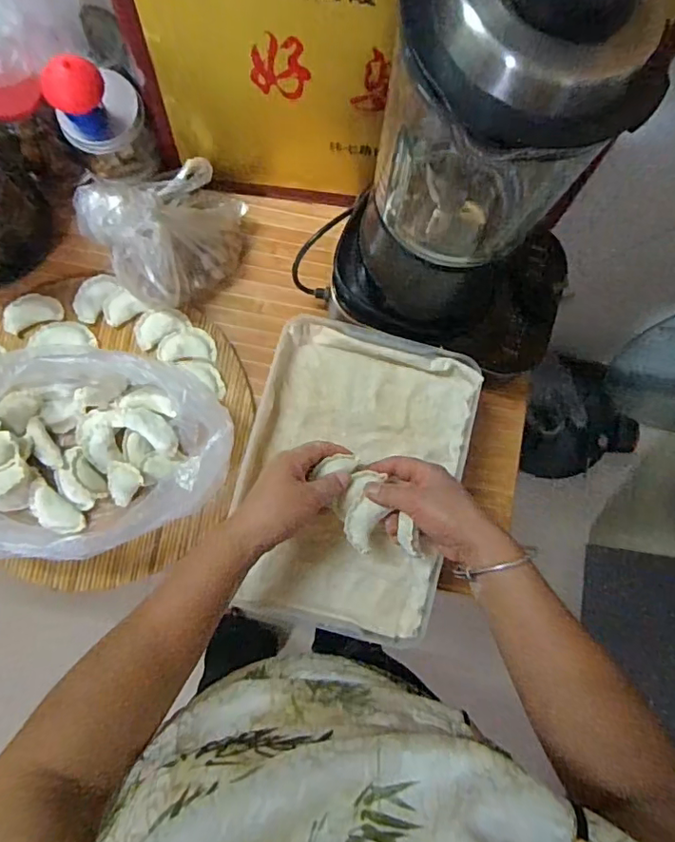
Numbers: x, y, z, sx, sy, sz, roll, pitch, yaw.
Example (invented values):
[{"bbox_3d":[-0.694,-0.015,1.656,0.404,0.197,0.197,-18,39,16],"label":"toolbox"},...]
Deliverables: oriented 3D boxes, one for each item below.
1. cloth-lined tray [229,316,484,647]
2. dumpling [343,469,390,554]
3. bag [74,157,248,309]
[{"bbox_3d":[0.014,0.059,0.568,0.217,0.037,0.308,15,81,0],"label":"cloth-lined tray"},{"bbox_3d":[0.025,0.086,0.510,0.034,0.015,0.073,2,78,-3],"label":"dumpling"},{"bbox_3d":[-0.187,-0.219,0.606,0.167,0.118,0.124,-42,86,-8],"label":"bag"}]

